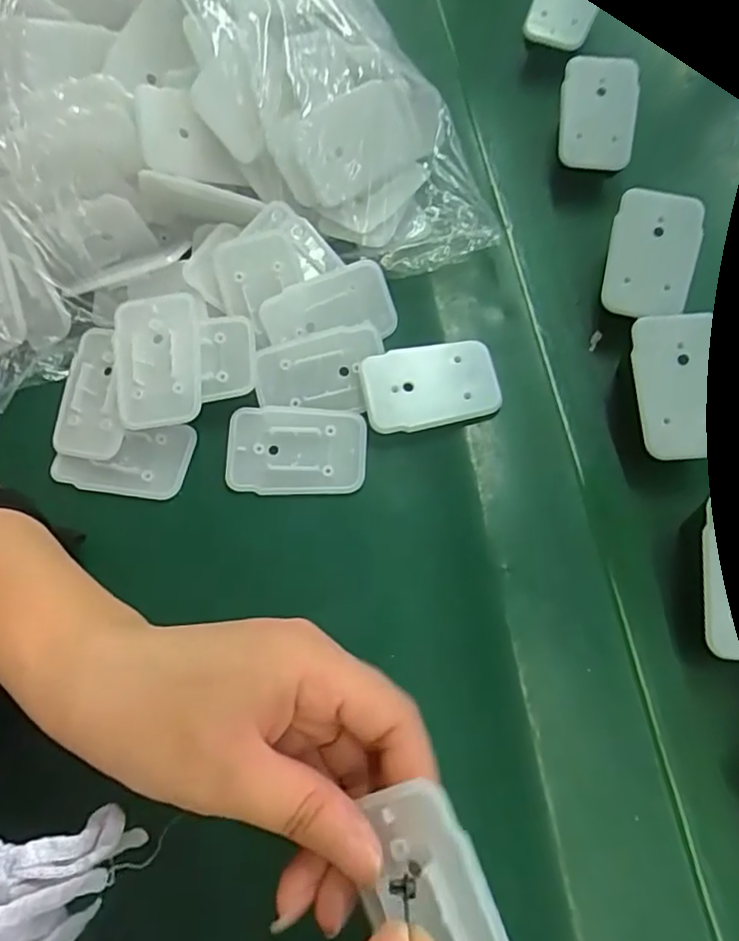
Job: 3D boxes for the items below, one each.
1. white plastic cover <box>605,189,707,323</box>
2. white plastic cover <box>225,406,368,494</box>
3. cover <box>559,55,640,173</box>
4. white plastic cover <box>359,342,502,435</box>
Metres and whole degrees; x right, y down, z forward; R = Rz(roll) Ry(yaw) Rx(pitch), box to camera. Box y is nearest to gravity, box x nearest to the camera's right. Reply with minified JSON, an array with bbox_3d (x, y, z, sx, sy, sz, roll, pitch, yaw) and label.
[{"bbox_3d":[0.143,-0.109,0.304,0.042,0.005,0.062,13,90,7],"label":"white plastic cover"},{"bbox_3d":[-0.037,-0.010,0.302,0.069,0.010,0.043,0,67,2],"label":"white plastic cover"},{"bbox_3d":[0.134,-0.206,0.349,0.043,0.010,0.057,2,103,-4],"label":"cover"},{"bbox_3d":[0.031,-0.042,0.304,0.067,0.012,0.042,-8,67,-1],"label":"white plastic cover"}]

